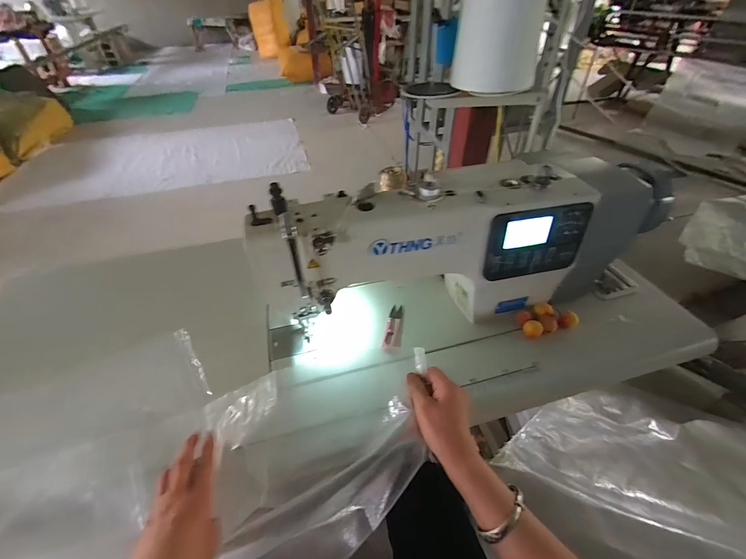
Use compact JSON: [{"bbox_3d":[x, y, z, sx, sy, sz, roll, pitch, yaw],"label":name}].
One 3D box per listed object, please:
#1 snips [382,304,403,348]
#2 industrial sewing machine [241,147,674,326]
[{"bbox_3d":[0.036,0.079,0.566,0.027,0.006,0.095,6,44,7],"label":"snips"},{"bbox_3d":[0.134,-0.041,0.509,0.584,0.244,0.140,-9,45,-8],"label":"industrial sewing machine"}]

